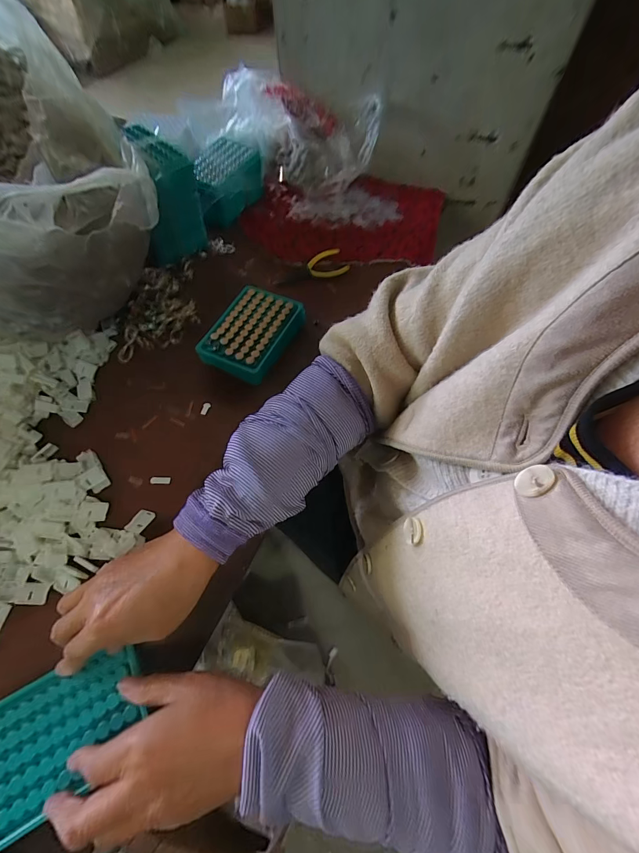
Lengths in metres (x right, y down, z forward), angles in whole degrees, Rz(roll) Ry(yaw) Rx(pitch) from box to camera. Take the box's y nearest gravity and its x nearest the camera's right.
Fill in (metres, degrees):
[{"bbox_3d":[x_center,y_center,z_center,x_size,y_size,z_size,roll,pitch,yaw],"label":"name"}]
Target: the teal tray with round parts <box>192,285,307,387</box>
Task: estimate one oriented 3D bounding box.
[{"bbox_3d":[-0.092,-0.129,0.485,0.102,0.040,0.137,26,66,13],"label":"teal tray with round parts"}]

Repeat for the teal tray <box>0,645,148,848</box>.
[{"bbox_3d":[-0.219,0.258,0.293,0.139,0.014,0.092,-26,68,-14],"label":"teal tray"}]

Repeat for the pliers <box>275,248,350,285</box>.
[{"bbox_3d":[-0.013,-0.256,0.565,0.117,0.011,0.051,-22,64,-10],"label":"pliers"}]

